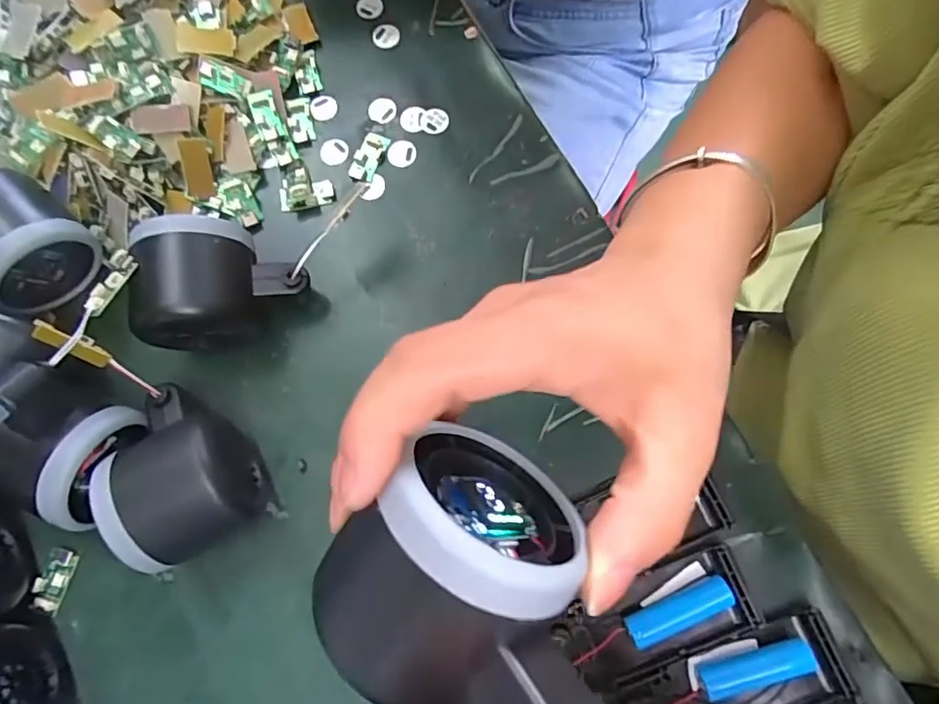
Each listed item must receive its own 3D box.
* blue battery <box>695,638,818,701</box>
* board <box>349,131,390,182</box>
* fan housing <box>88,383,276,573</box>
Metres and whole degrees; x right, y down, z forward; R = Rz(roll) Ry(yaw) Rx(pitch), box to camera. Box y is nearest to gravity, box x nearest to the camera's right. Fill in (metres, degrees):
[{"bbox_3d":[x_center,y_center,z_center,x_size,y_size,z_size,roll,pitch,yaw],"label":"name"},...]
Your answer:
[{"bbox_3d":[0.126,0.140,0.249,0.050,0.013,0.013,-14,76,-3],"label":"blue battery"},{"bbox_3d":[-0.059,-0.114,0.329,0.016,0.004,0.032,23,77,7],"label":"board"},{"bbox_3d":[-0.136,0.055,0.266,0.056,0.051,0.079,-25,76,-6],"label":"fan housing"}]

